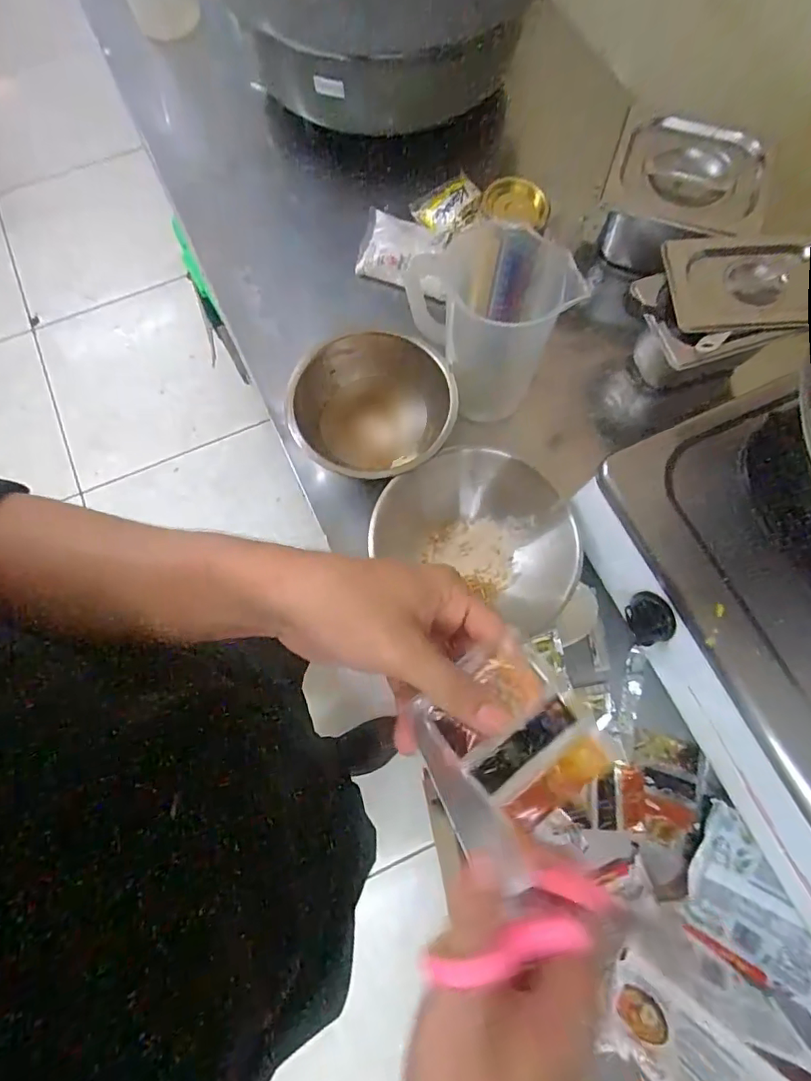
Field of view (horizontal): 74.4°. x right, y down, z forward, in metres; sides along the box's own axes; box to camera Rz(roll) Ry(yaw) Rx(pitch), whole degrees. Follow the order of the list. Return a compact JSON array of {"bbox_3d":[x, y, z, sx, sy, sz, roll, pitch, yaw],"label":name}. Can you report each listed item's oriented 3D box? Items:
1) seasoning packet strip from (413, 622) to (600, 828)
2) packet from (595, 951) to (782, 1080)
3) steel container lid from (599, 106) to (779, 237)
[{"bbox_3d":[0.055,0.096,0.267,0.063,0.017,0.079,-39,77,-10],"label":"seasoning packet strip"},{"bbox_3d":[0.207,0.380,0.388,0.138,0.021,0.063,38,77,11],"label":"packet"},{"bbox_3d":[0.319,-0.409,0.607,0.170,0.032,0.162,19,74,6],"label":"steel container lid"}]

